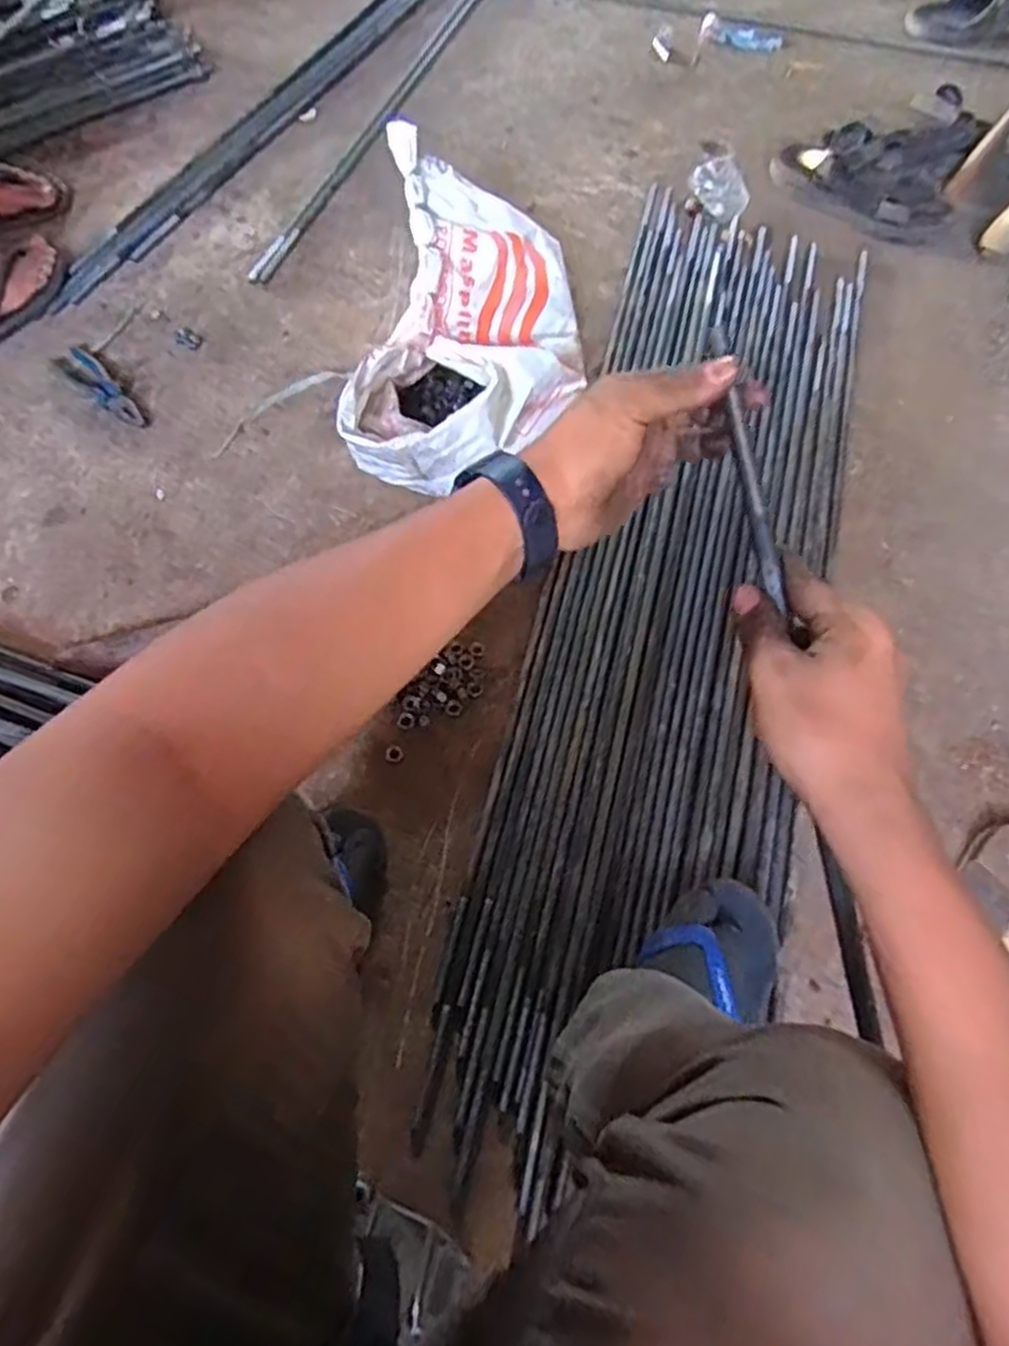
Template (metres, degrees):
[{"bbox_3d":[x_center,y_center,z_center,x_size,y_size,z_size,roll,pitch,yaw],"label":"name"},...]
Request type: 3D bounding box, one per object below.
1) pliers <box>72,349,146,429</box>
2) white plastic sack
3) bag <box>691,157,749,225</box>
[{"bbox_3d":[-0.522,-0.368,0.995,0.034,0.025,0.138,-42,76,-16],"label":"pliers"},{"bbox_3d":[-0.040,-0.396,0.928,0.234,0.213,0.397,8,68,1],"label":"white plastic sack"},{"bbox_3d":[0.329,-0.745,1.173,0.080,0.016,0.134,-10,69,-6],"label":"bag"}]

